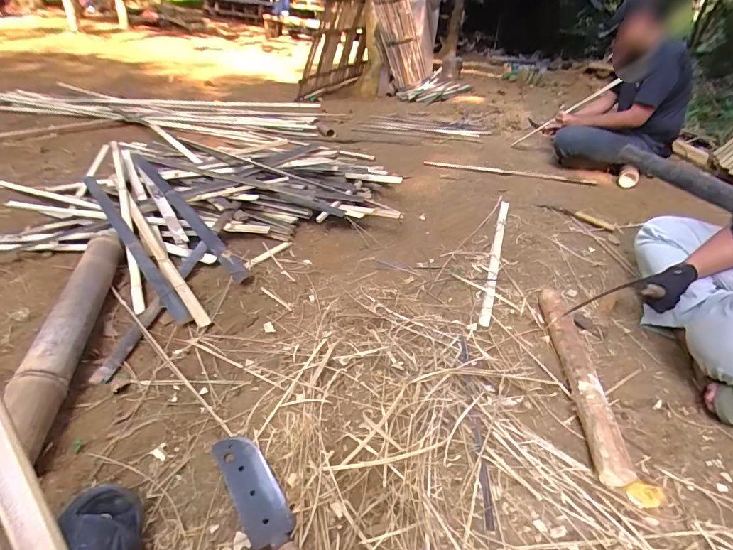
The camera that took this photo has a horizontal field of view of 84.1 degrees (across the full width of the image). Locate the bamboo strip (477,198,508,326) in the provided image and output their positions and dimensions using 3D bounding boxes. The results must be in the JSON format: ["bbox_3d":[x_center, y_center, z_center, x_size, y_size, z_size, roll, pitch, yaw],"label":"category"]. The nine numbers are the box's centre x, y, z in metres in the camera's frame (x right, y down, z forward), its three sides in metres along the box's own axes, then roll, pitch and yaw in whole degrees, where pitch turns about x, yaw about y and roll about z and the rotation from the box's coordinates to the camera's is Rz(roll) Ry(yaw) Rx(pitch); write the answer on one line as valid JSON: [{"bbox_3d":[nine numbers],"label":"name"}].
[{"bbox_3d":[0.443,-0.087,1.382,0.030,0.009,0.825,16,36,13],"label":"bamboo strip"}]

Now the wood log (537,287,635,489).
[{"bbox_3d":[0.473,0.193,0.926,0.066,0.062,0.574,10,35,5],"label":"wood log"}]

